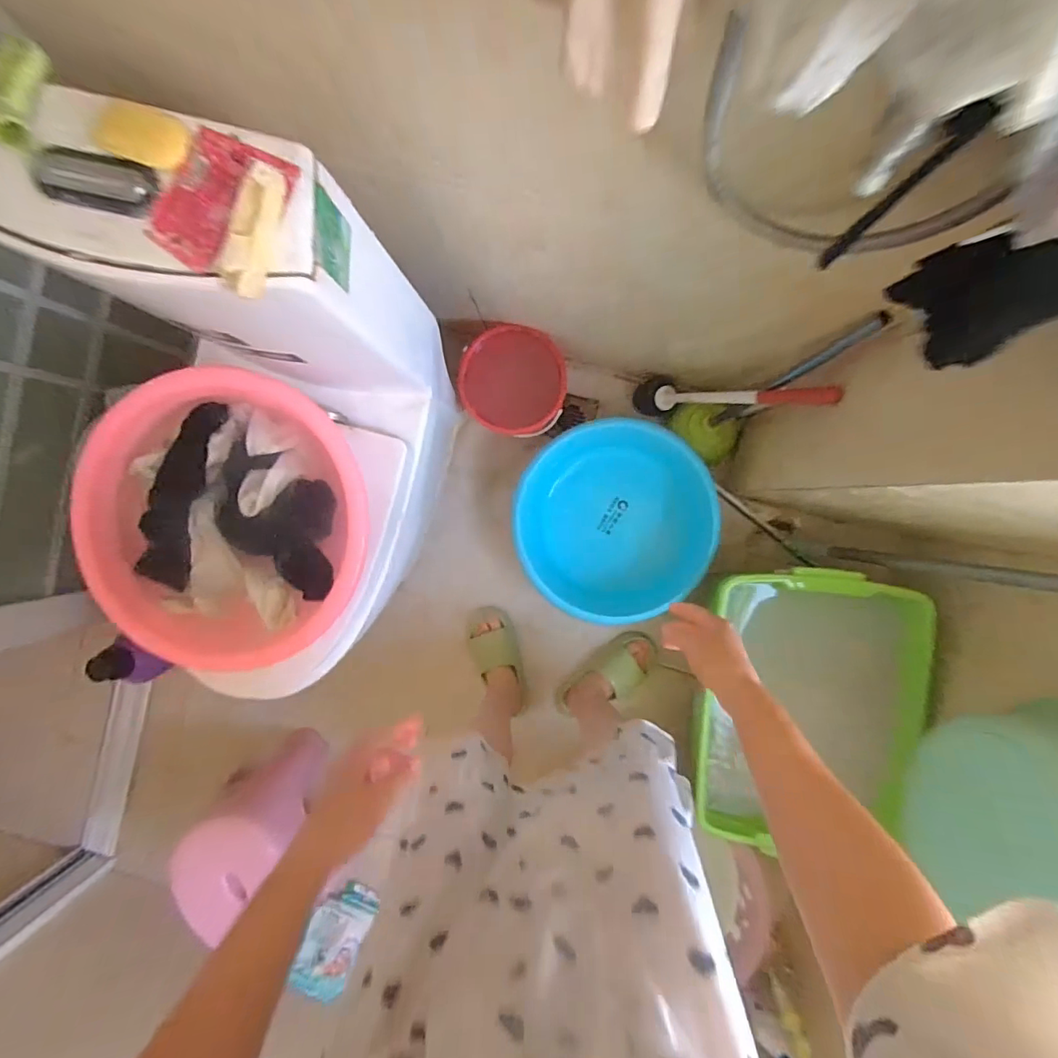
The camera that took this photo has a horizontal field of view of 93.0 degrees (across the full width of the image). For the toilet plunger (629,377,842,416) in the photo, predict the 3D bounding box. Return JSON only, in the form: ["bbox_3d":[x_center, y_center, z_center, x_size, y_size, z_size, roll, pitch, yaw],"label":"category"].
[{"bbox_3d":[0.361,-0.253,0.954,0.071,0.501,0.073,18,95,-29],"label":"toilet plunger"}]

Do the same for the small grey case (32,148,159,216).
[{"bbox_3d":[-0.351,-0.282,0.410,0.105,0.026,0.033,13,94,5],"label":"small grey case"}]

